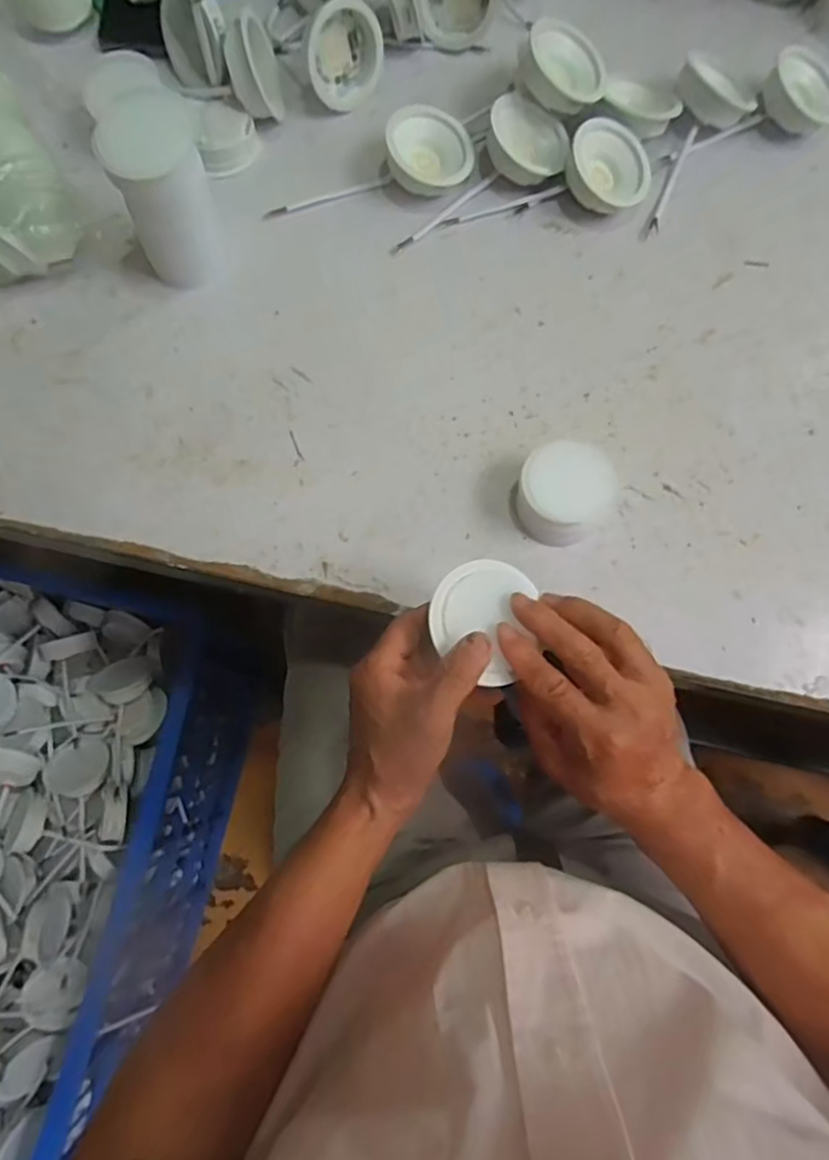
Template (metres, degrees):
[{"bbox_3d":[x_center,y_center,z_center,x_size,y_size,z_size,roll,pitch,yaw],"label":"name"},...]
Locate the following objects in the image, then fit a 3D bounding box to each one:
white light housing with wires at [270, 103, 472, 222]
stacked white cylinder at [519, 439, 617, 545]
[{"bbox_3d":[-0.035,-0.337,0.517,0.162,0.034,0.063,-6,77,-3],"label":"white light housing with wires"},{"bbox_3d":[0.104,-0.060,0.448,0.061,0.046,0.059,0,77,-1],"label":"stacked white cylinder"}]

